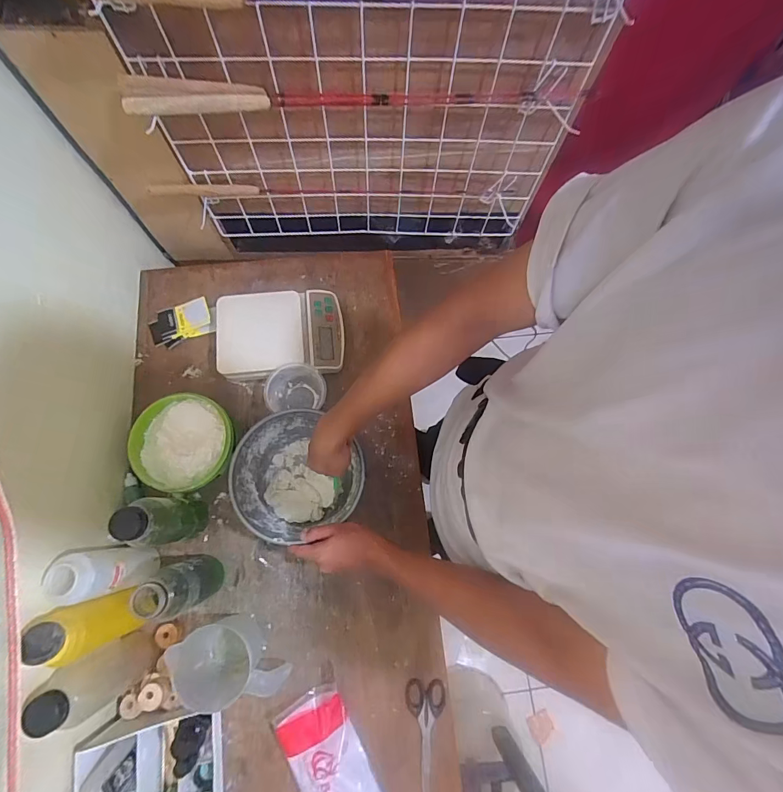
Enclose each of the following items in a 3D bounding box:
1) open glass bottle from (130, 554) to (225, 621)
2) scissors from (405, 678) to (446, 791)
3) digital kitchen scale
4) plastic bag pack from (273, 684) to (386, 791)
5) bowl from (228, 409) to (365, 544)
[{"bbox_3d":[-0.291,0.263,0.567,0.058,0.186,0.067,-18,76,-7],"label":"open glass bottle"},{"bbox_3d":[0.052,0.504,0.603,0.059,0.011,0.136,1,74,-2],"label":"scissors"},{"bbox_3d":[-0.199,-0.115,0.731,0.213,0.059,0.151,-5,75,-3],"label":"digital kitchen scale"},{"bbox_3d":[-0.073,0.556,0.567,0.105,0.034,0.249,-30,77,-10],"label":"plastic bag pack"},{"bbox_3d":[-0.150,0.126,0.654,0.184,0.103,0.177,1,74,-2],"label":"bowl"}]

